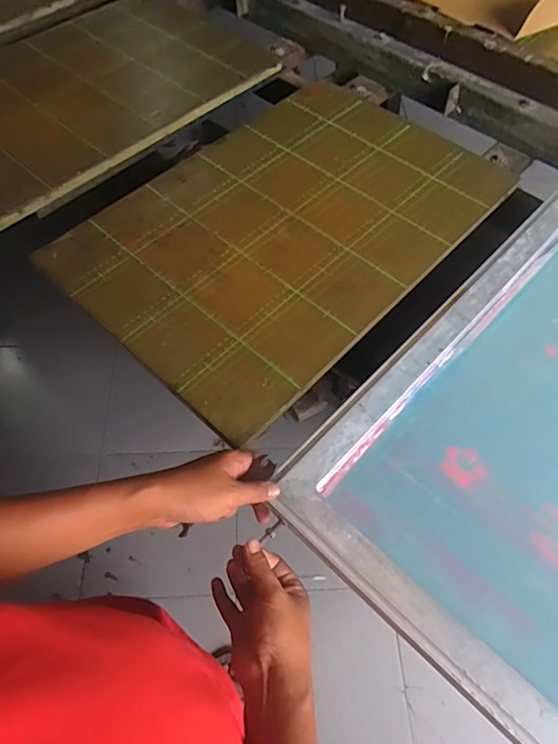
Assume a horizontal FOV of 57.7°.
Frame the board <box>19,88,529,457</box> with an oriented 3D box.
[{"bbox_3d":[0.013,-0.212,0.711,0.394,0.018,0.574,39,66,21],"label":"board"}]

